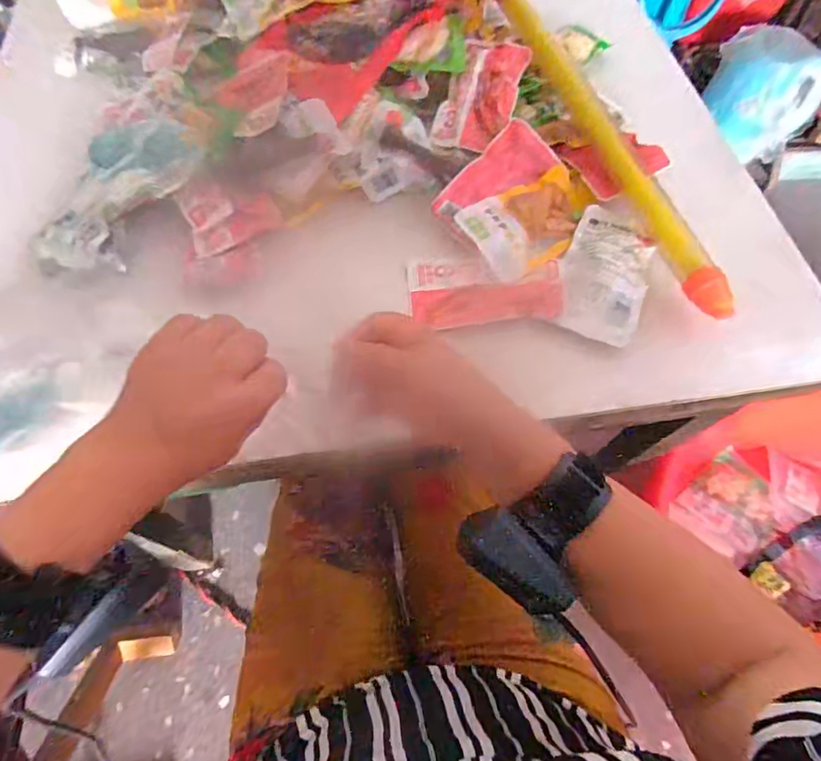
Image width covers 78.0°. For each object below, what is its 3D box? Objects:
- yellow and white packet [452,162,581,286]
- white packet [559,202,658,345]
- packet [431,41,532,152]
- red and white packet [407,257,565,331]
[{"bbox_3d":[0.114,-0.147,0.470,0.124,0.017,0.079,-28,68,-15],"label":"yellow and white packet"},{"bbox_3d":[0.173,-0.096,0.451,0.073,0.022,0.132,21,65,9],"label":"white packet"},{"bbox_3d":[0.073,-0.292,0.518,0.072,0.010,0.134,16,79,19],"label":"packet"},{"bbox_3d":[0.068,-0.080,0.449,0.135,0.015,0.061,-6,64,-5],"label":"red and white packet"}]

